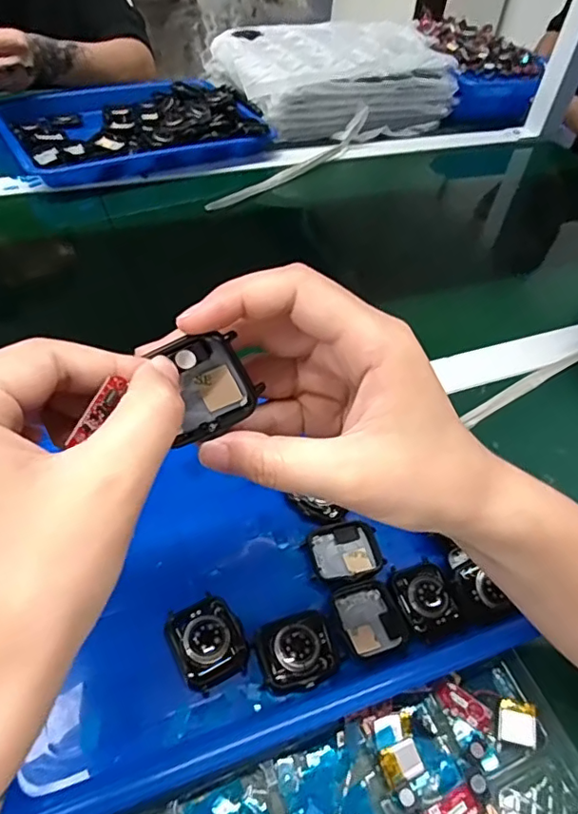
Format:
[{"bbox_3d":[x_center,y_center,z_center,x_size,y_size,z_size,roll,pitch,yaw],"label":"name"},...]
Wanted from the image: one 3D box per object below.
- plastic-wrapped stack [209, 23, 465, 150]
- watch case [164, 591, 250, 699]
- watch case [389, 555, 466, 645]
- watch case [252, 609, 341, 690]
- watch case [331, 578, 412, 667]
[{"bbox_3d":[0.069,-0.522,0.873,0.334,0.081,0.279,-12,50,-17],"label":"plastic-wrapped stack"},{"bbox_3d":[-0.045,0.128,0.307,0.038,0.011,0.045,-22,57,-21],"label":"watch case"},{"bbox_3d":[0.082,0.114,0.333,0.035,0.004,0.044,-16,55,-17],"label":"watch case"},{"bbox_3d":[0.005,0.133,0.307,0.042,0.008,0.038,-14,54,-16],"label":"watch case"},{"bbox_3d":[0.046,0.124,0.325,0.037,0.009,0.044,-15,54,-16],"label":"watch case"}]

